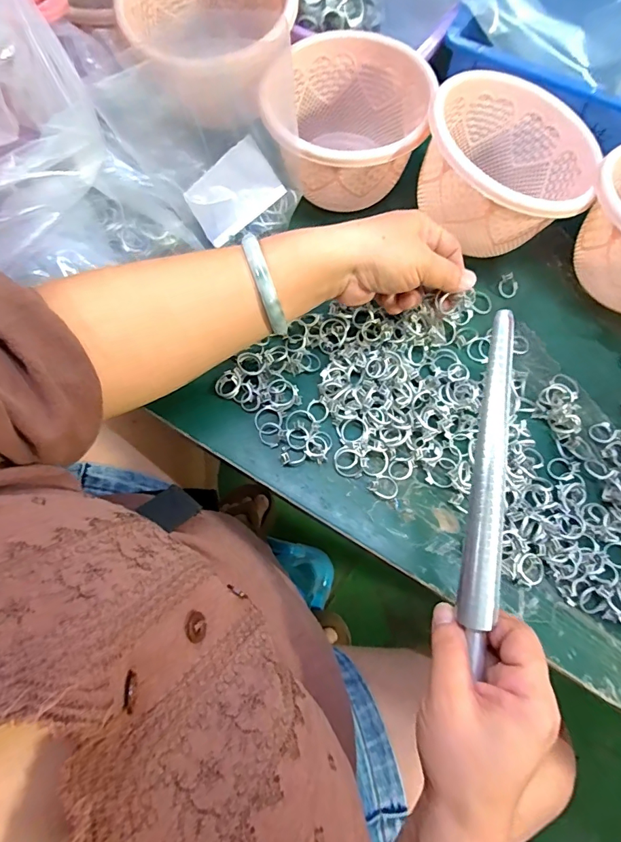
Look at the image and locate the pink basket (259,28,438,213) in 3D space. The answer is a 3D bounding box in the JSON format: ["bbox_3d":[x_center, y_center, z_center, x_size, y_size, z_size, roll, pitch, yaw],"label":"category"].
[{"bbox_3d":[0.028,-0.267,0.394,0.137,0.076,0.146,8,70,1],"label":"pink basket"}]

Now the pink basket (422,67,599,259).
[{"bbox_3d":[0.164,-0.216,0.368,0.136,0.074,0.142,16,70,4],"label":"pink basket"}]

